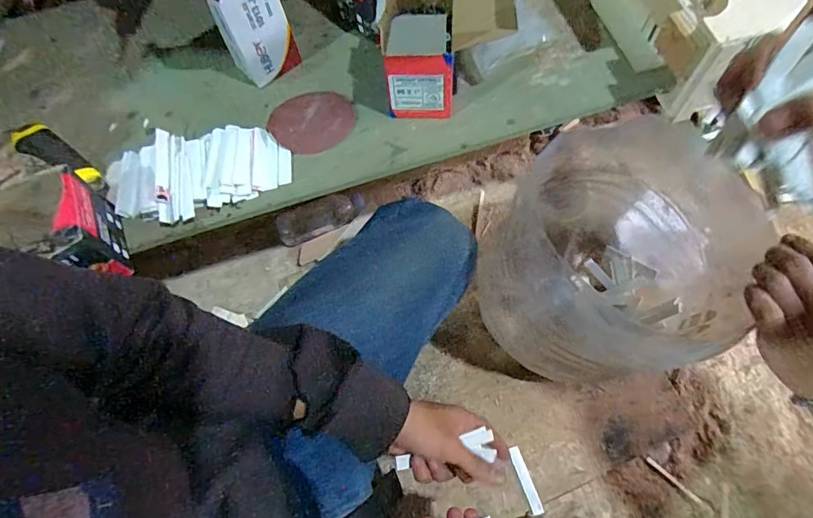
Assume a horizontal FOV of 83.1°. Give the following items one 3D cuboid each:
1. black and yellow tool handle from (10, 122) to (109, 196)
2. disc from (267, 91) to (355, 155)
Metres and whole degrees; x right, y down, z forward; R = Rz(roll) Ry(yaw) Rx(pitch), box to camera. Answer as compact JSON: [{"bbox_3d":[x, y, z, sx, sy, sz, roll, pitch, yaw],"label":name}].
[{"bbox_3d":[-0.415,-0.120,0.551,0.161,0.019,0.040,32,72,16],"label":"black and yellow tool handle"},{"bbox_3d":[-0.116,-0.168,0.556,0.094,0.010,0.085,-37,69,-12],"label":"disc"}]

